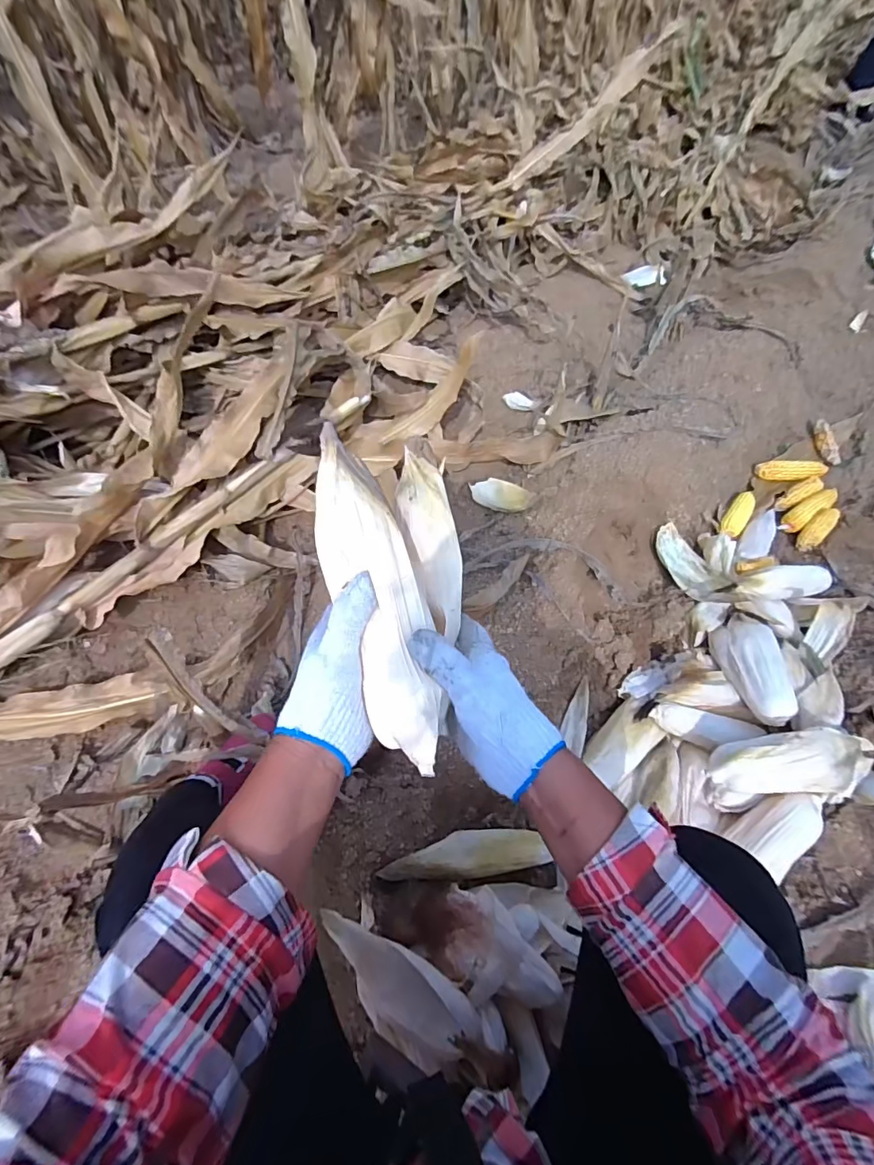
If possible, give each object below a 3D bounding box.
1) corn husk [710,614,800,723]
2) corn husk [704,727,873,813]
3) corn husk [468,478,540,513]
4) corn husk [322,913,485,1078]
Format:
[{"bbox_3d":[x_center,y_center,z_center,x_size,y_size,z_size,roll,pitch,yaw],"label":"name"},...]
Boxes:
[{"bbox_3d":[0.554,0.137,0.841,0.092,0.060,0.228,-1,55,-1],"label":"corn husk"},{"bbox_3d":[0.533,0.281,0.730,0.238,0.112,0.086,-3,55,-2],"label":"corn husk"},{"bbox_3d":[0.148,-0.203,1.128,0.084,0.021,0.177,-39,45,-24],"label":"corn husk"},{"bbox_3d":[-0.046,0.448,0.539,0.219,0.065,0.087,47,65,1],"label":"corn husk"}]

